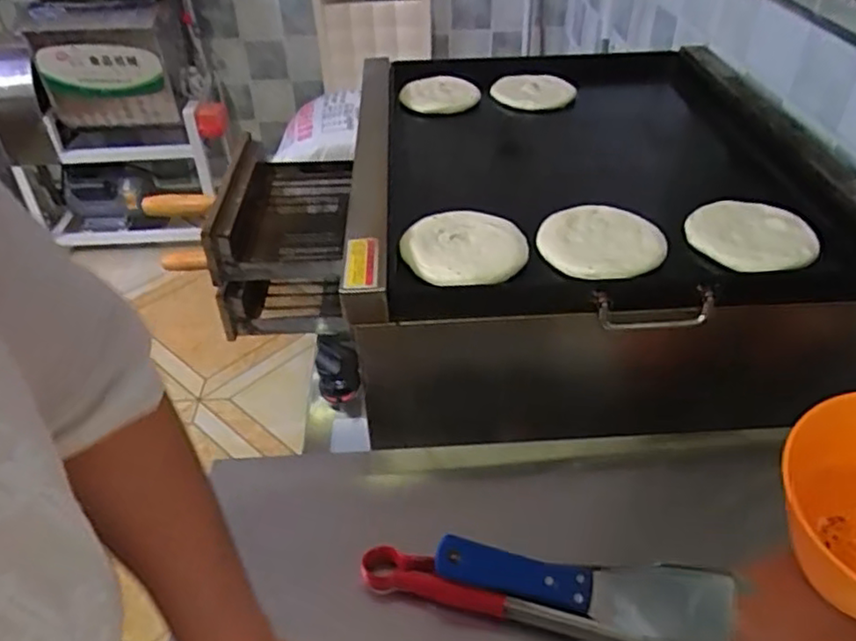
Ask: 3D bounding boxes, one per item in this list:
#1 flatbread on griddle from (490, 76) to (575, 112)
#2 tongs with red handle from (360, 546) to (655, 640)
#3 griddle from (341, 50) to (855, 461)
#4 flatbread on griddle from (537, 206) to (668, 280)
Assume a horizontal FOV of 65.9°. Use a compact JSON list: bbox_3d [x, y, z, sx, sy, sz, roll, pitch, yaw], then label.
[{"bbox_3d":[0.169,-0.358,1.038,0.122,0.015,0.107,-12,55,-8],"label":"flatbread on griddle"},{"bbox_3d":[0.091,0.225,0.510,0.296,0.029,0.026,9,40,13],"label":"tongs with red handle"},{"bbox_3d":[0.189,-0.160,0.879,0.574,0.178,0.696,-4,39,-3],"label":"griddle"},{"bbox_3d":[0.181,-0.085,0.692,0.124,0.011,0.115,2,39,5],"label":"flatbread on griddle"}]

